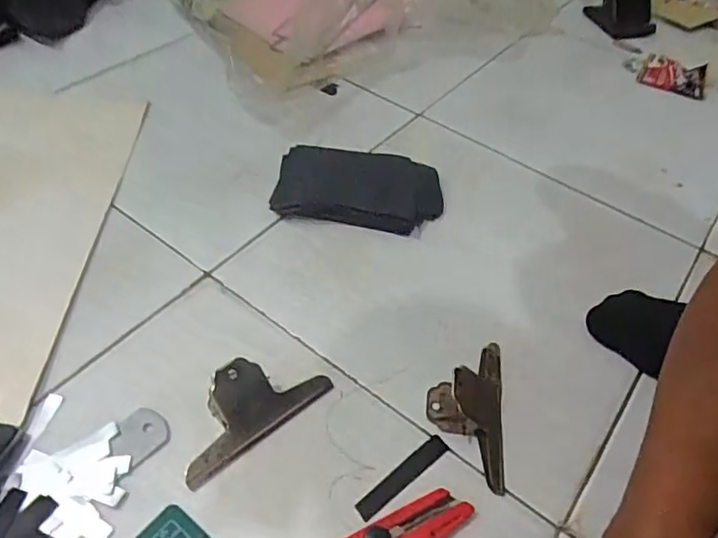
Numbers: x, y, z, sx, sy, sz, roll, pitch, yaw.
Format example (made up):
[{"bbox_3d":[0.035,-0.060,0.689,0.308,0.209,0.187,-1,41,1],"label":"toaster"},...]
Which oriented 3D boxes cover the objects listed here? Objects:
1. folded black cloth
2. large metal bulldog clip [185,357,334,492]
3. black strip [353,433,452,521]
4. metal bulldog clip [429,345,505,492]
[{"bbox_3d":[0.000,-0.100,0.666,0.190,0.024,0.118,6,49,0],"label":"folded black cloth"},{"bbox_3d":[-0.092,0.111,0.469,0.135,0.039,0.061,-30,58,-27],"label":"large metal bulldog clip"},{"bbox_3d":[0.037,0.168,0.457,0.093,0.004,0.018,-33,59,-28],"label":"black strip"},{"bbox_3d":[0.096,0.111,0.485,0.064,0.039,0.135,9,49,2],"label":"metal bulldog clip"}]

